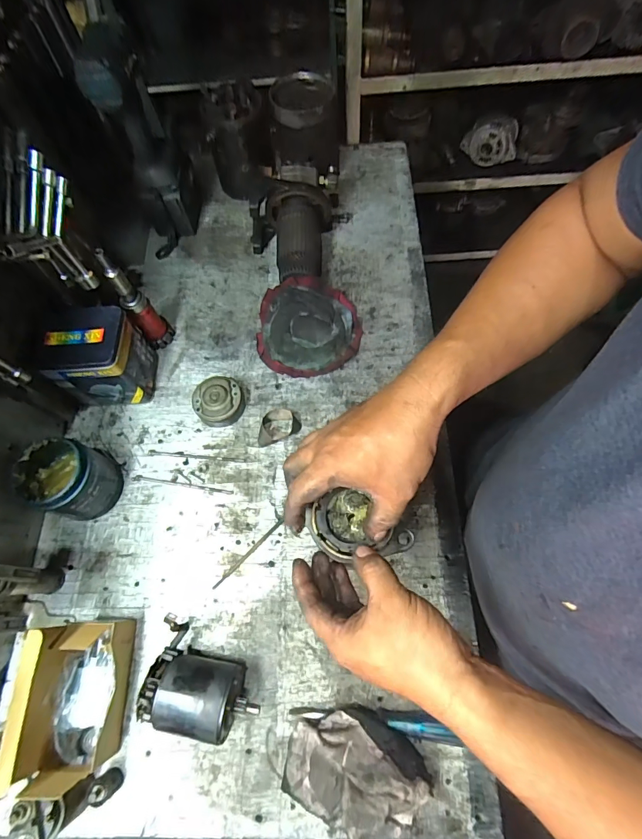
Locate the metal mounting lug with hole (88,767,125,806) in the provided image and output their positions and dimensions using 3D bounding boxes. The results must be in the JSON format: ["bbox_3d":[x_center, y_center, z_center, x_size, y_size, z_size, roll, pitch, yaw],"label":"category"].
[{"bbox_3d":[-0.233,0.397,0.439,0.022,0.035,0.021,0,67,1],"label":"metal mounting lug with hole"}]

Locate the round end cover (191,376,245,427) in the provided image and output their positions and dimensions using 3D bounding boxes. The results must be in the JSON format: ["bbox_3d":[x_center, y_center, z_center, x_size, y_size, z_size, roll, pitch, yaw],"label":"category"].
[{"bbox_3d":[-0.152,-0.027,0.606,0.071,0.035,0.065,0,67,1],"label":"round end cover"}]

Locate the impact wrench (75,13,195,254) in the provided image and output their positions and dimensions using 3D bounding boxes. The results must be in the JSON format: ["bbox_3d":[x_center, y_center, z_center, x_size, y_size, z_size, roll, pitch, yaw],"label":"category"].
[{"bbox_3d":[-0.276,-0.433,0.648,0.086,0.308,0.151,-10,66,-1],"label":"impact wrench"}]

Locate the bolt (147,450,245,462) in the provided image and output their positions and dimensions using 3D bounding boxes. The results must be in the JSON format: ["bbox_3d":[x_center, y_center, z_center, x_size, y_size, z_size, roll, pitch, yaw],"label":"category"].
[{"bbox_3d":[-0.182,0.054,0.589,0.141,0.004,0.007,5,67,3],"label":"bolt"}]

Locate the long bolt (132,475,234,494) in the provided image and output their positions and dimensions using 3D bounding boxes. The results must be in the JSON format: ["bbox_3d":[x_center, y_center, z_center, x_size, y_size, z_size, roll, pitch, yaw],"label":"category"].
[{"bbox_3d":[-0.197,0.093,0.573,0.146,0.004,0.008,8,68,5],"label":"long bolt"}]

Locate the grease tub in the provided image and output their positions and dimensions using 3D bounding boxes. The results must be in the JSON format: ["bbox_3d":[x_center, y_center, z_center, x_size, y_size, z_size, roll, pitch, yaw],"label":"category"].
[{"bbox_3d":[-0.326,0.075,0.532,0.098,0.093,0.093,0,67,1],"label":"grease tub"}]

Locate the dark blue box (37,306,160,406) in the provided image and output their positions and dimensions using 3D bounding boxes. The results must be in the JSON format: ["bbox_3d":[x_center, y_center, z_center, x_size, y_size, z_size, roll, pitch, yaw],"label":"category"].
[{"bbox_3d":[-0.316,-0.088,0.589,0.107,0.123,0.096,-1,67,1],"label":"dark blue box"}]

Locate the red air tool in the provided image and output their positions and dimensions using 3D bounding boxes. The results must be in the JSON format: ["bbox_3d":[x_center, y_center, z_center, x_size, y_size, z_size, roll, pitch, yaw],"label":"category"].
[{"bbox_3d":[-0.270,-0.175,0.596,0.044,0.182,0.051,-32,70,-12],"label":"red air tool"}]

